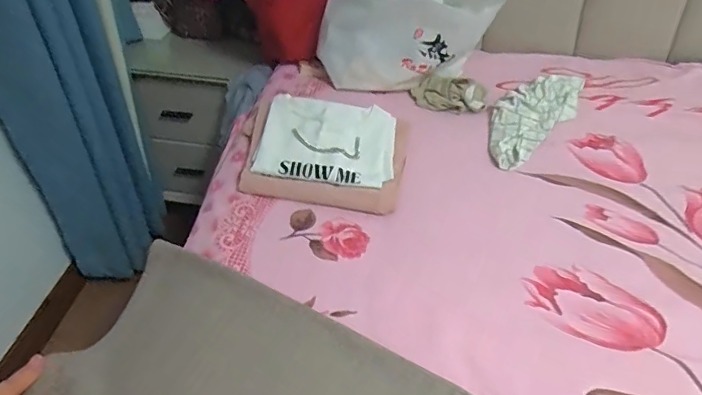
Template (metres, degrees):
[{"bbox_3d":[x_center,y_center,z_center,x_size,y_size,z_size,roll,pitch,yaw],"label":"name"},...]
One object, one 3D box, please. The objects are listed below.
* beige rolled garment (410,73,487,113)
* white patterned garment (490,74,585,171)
[{"bbox_3d":[0.198,-0.216,0.980,0.147,0.048,0.095,3,45,0],"label":"beige rolled garment"},{"bbox_3d":[0.353,-0.166,0.945,0.122,0.031,0.321,30,51,24],"label":"white patterned garment"}]

